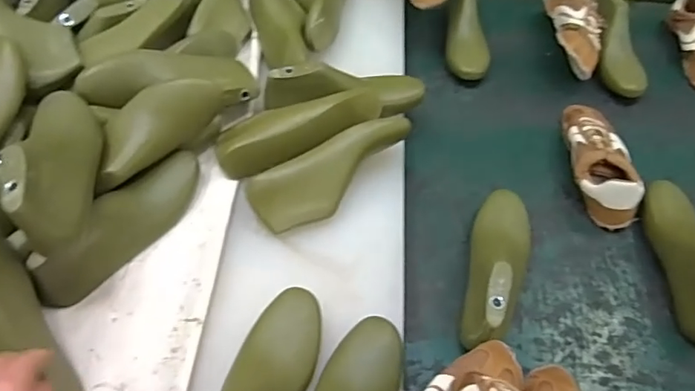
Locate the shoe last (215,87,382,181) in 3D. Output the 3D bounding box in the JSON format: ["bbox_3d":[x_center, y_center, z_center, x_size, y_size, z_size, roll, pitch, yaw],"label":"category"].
[{"bbox_3d":[-0.063,-0.092,0.733,0.239,0.078,0.103,-12,57,-11],"label":"shoe last"}]

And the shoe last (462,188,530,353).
[{"bbox_3d":[0.194,0.081,0.670,0.083,0.088,0.246,18,55,7],"label":"shoe last"}]

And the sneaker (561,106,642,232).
[{"bbox_3d":[0.382,-0.057,0.798,0.086,0.068,0.225,4,55,-2],"label":"sneaker"}]

